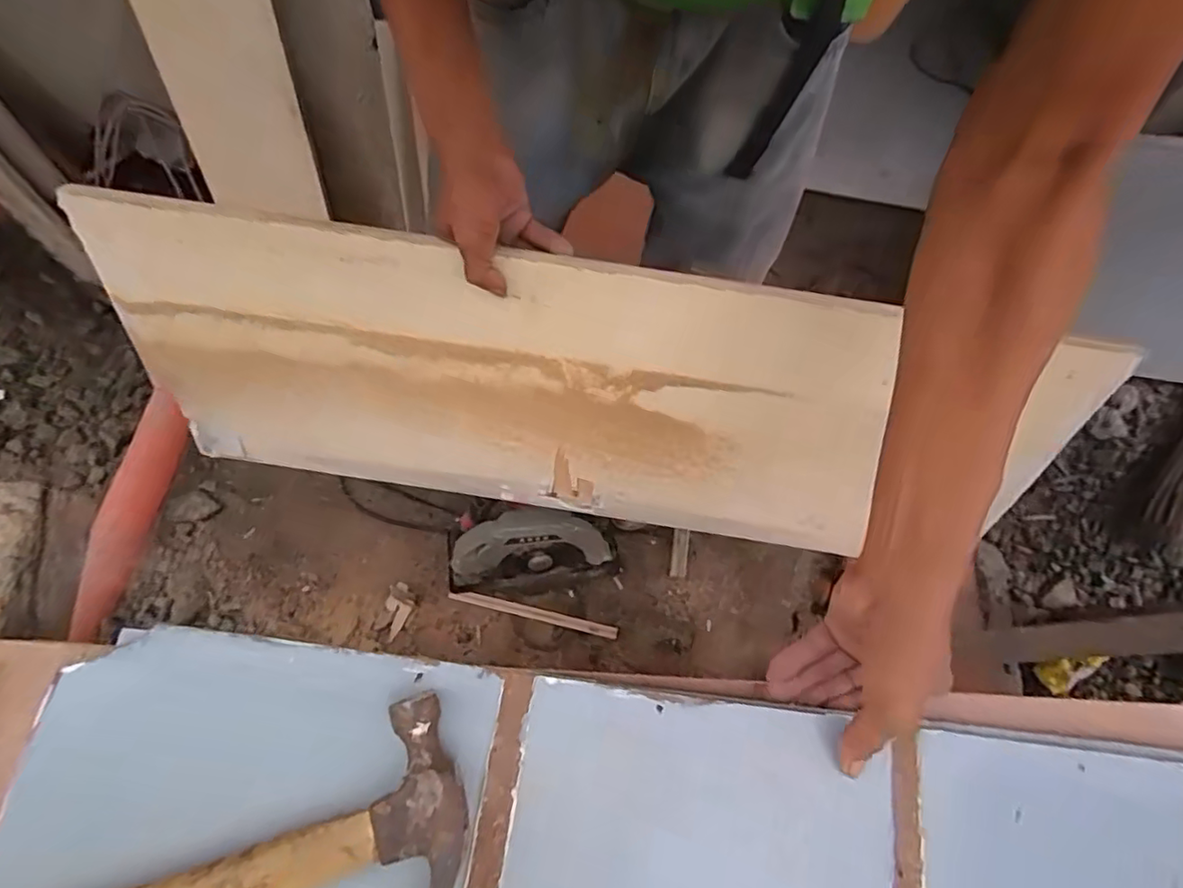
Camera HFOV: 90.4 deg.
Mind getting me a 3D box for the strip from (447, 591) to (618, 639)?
[{"bbox_3d":[-0.104,0.301,1.044,0.303,0.009,0.021,12,68,2],"label":"strip"}]

